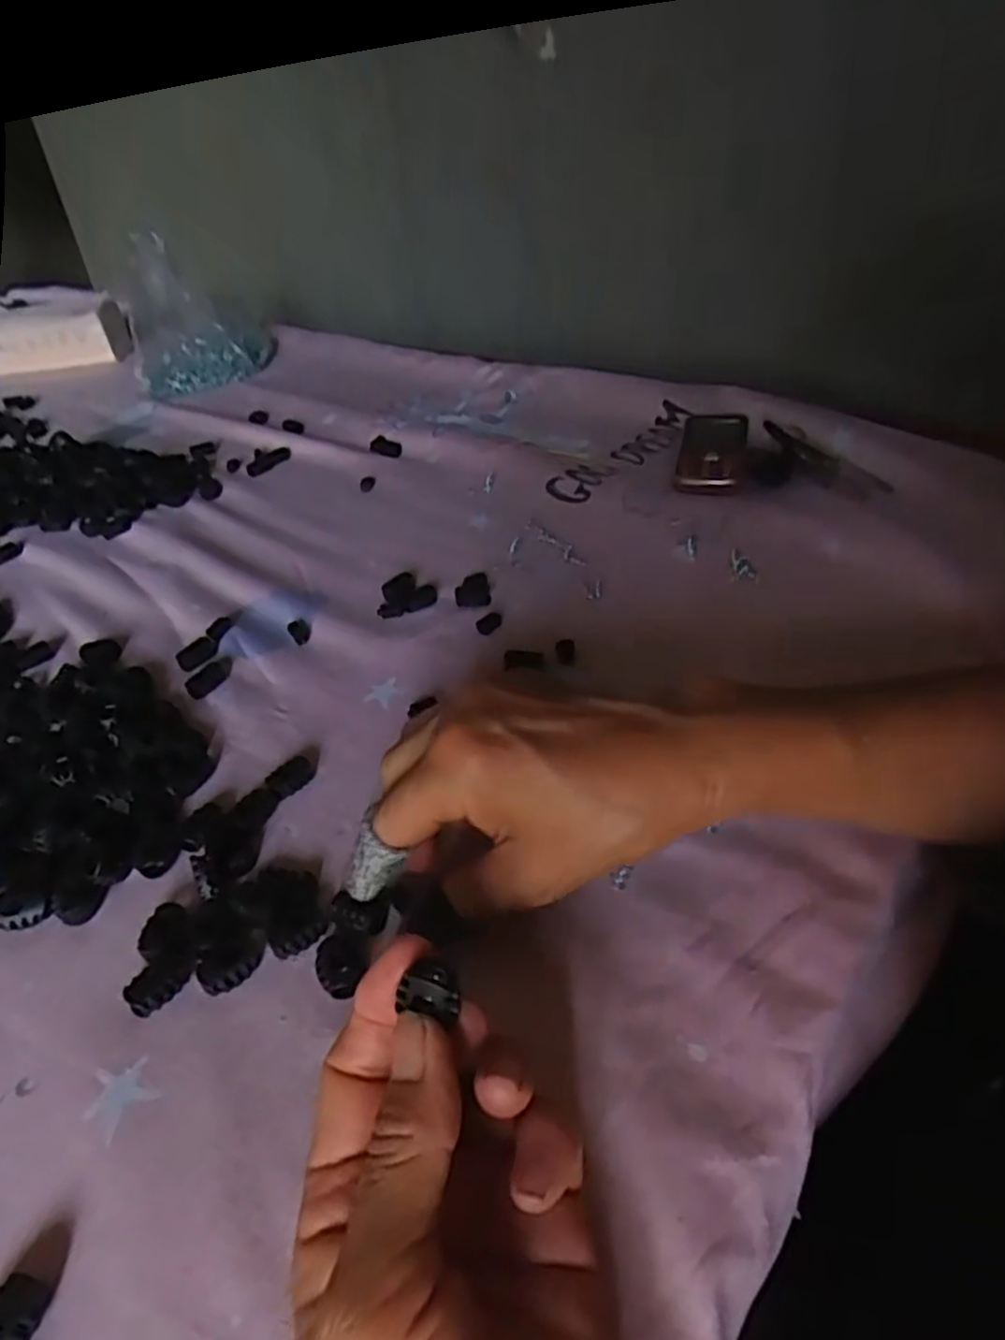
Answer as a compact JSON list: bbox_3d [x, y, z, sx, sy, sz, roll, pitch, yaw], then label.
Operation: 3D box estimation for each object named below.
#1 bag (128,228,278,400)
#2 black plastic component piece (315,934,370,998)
[{"bbox_3d":[-0.331,-0.393,0.798,0.148,0.139,0.103,-19,42,-16],"label":"bag"},{"bbox_3d":[-0.061,0.110,0.278,0.018,0.007,0.023,4,40,10],"label":"black plastic component piece"}]

